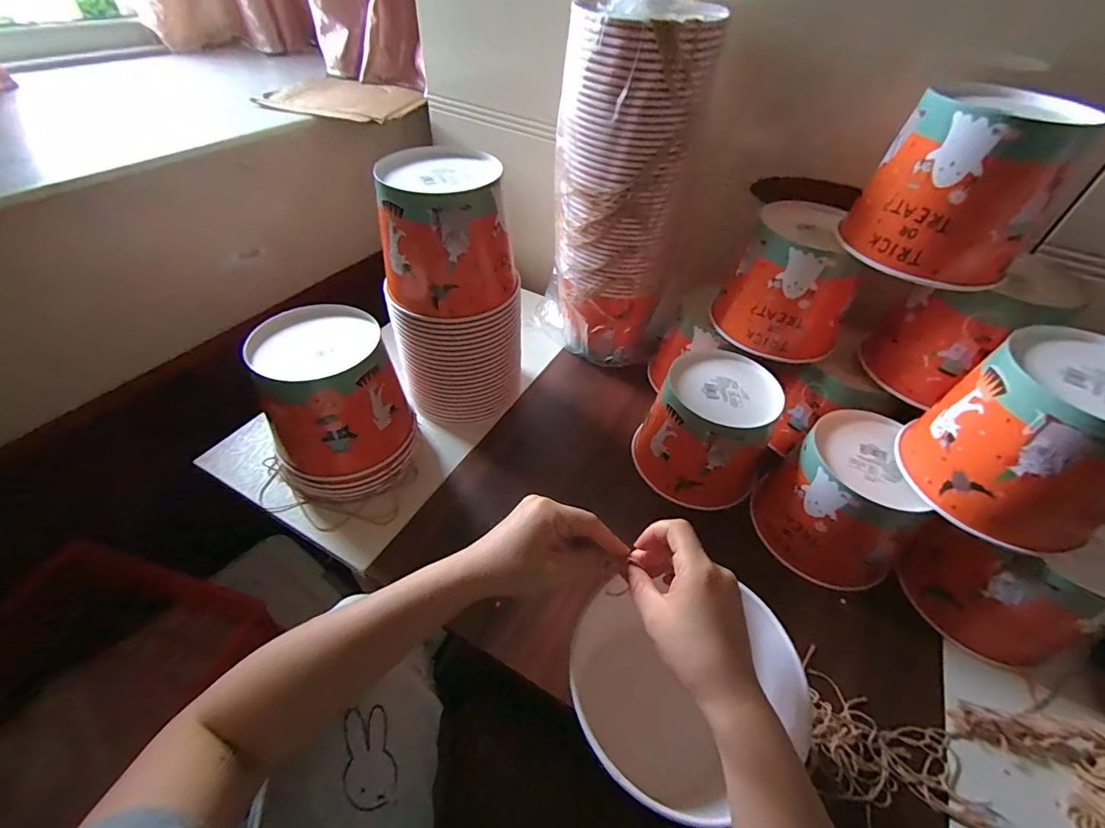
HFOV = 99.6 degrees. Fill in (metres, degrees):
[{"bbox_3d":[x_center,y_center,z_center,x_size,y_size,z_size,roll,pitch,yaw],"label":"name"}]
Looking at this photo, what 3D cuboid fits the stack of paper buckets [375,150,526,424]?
[{"bbox_3d":[-0.121,-0.138,0.567,0.145,0.288,0.130,-20,51,-21],"label":"stack of paper buckets"}]

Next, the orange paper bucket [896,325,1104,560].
[{"bbox_3d":[0.416,0.021,0.399,0.133,0.137,0.145,-22,52,-23],"label":"orange paper bucket"}]

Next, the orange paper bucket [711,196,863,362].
[{"bbox_3d":[0.287,-0.157,0.560,0.144,0.137,0.124,28,51,21],"label":"orange paper bucket"}]

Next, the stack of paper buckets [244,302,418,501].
[{"bbox_3d":[-0.240,-0.011,0.525,0.141,0.163,0.134,-22,52,-23],"label":"stack of paper buckets"}]

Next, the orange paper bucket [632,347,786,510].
[{"bbox_3d":[0.193,0.019,0.570,0.138,0.127,0.138,2,47,-2],"label":"orange paper bucket"}]

